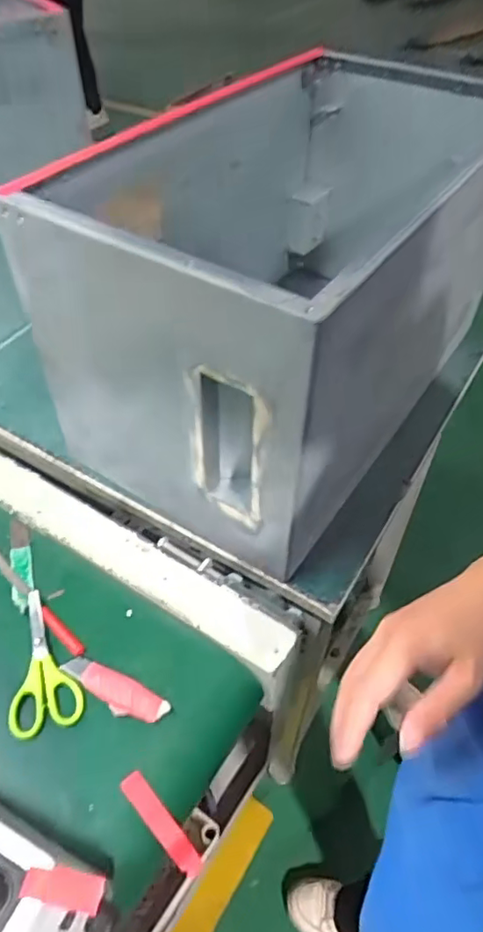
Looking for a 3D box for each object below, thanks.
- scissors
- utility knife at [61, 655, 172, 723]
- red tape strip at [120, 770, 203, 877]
[{"bbox_3d":[-0.179,0.170,0.518,0.059,0.004,0.133,-13,50,-11],"label":"scissors"},{"bbox_3d":[-0.109,0.191,0.495,0.099,0.009,0.030,25,54,20],"label":"utility knife"},{"bbox_3d":[-0.061,0.281,0.450,0.018,0.007,0.091,-37,91,-27],"label":"red tape strip"}]

